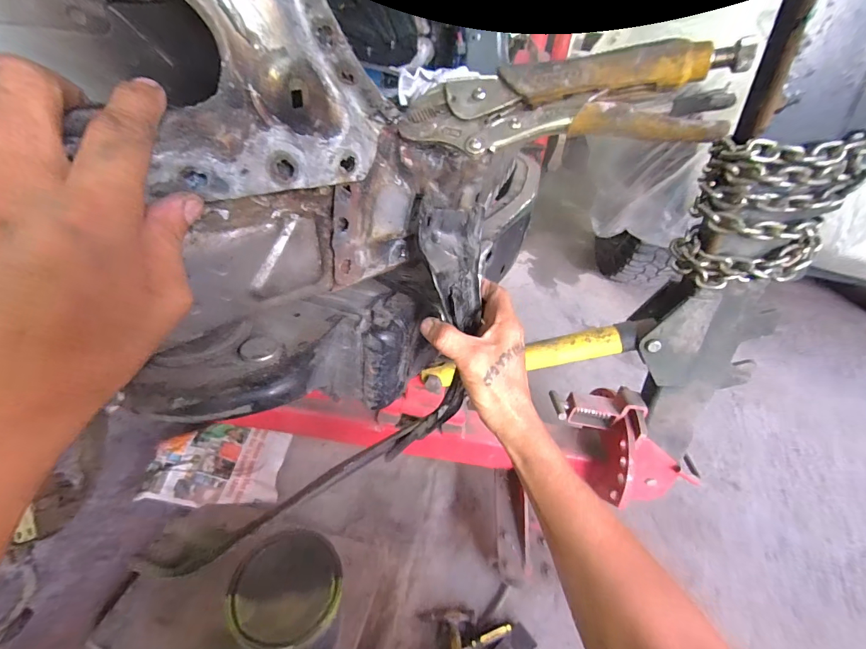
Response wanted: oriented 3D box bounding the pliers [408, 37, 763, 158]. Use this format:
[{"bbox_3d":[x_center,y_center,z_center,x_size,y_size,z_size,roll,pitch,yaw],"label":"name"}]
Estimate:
[{"bbox_3d":[0.079,-0.146,0.259,0.209,0.051,0.031,4,33,20],"label":"pliers"}]

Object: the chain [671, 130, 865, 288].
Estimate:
[{"bbox_3d":[0.521,-0.173,0.611,0.183,0.216,0.130,-3,37,-14],"label":"chain"}]

